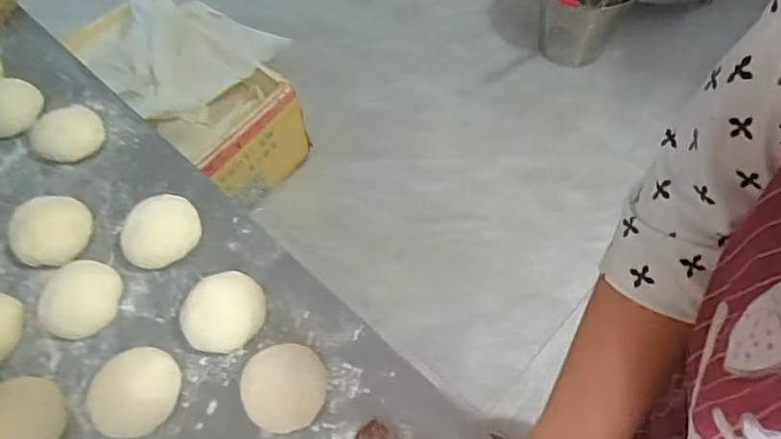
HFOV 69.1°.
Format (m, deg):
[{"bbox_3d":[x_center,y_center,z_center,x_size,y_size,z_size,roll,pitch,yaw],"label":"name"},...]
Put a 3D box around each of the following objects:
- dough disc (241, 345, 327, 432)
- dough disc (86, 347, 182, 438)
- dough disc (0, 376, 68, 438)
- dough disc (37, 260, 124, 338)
[{"bbox_3d":[-0.084,0.134,0.451,0.065,0.027,0.064,0,60,1],"label":"dough disc"},{"bbox_3d":[-0.199,0.136,0.446,0.060,0.031,0.065,0,60,1],"label":"dough disc"},{"bbox_3d":[-0.286,0.157,0.437,0.060,0.026,0.067,1,60,1],"label":"dough disc"},{"bbox_3d":[-0.268,0.068,0.489,0.063,0.026,0.064,0,60,1],"label":"dough disc"}]

